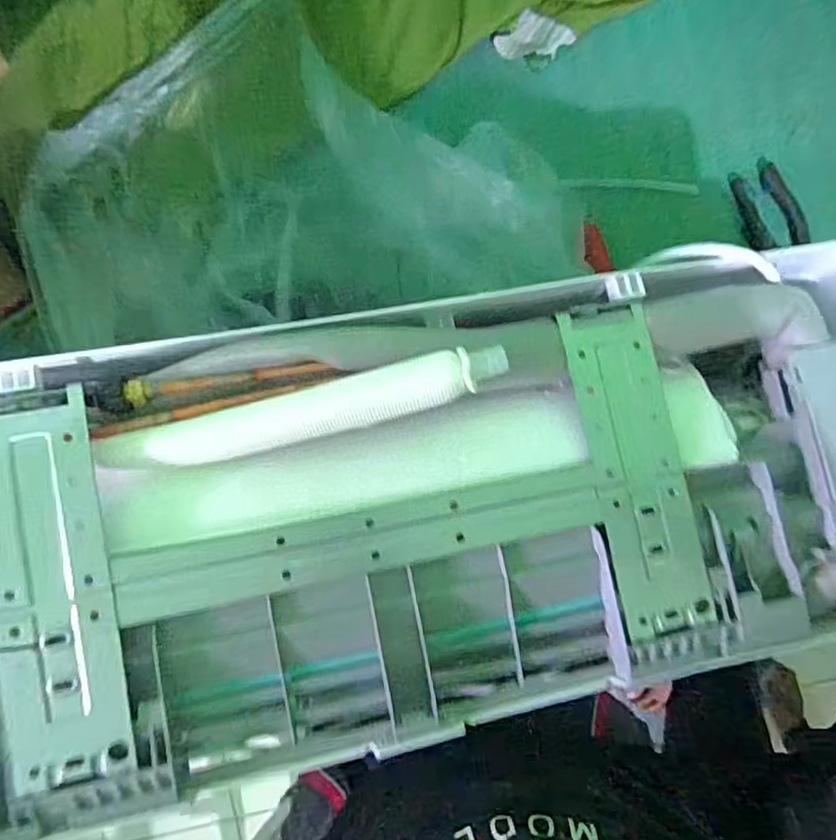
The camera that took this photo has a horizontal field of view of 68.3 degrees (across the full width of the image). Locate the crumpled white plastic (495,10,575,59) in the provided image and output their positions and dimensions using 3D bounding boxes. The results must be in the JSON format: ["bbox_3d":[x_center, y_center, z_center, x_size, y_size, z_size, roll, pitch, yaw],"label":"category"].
[{"bbox_3d":[0.140,-0.460,0.735,0.092,0.011,0.052,0,90,-2],"label":"crumpled white plastic"}]

